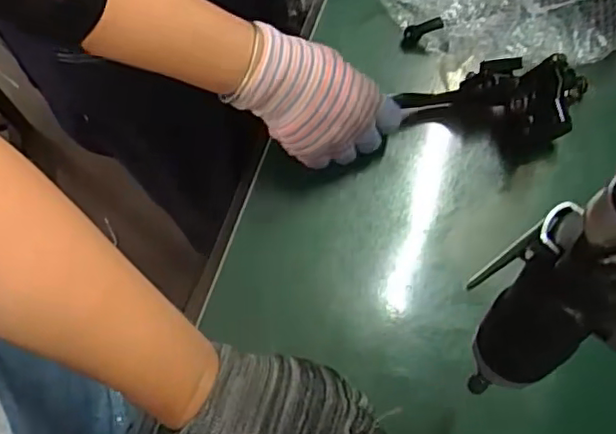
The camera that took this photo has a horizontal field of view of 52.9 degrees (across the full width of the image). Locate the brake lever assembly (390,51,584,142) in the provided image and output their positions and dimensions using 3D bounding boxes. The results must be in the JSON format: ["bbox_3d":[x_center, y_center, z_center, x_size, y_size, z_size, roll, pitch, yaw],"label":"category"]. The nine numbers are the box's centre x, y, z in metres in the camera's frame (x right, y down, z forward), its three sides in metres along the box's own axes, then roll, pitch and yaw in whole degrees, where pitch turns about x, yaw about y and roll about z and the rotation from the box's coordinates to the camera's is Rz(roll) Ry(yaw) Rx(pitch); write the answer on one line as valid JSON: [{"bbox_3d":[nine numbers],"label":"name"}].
[{"bbox_3d":[0.156,-0.100,0.537,0.152,0.070,0.068,1,66,33],"label":"brake lever assembly"}]

